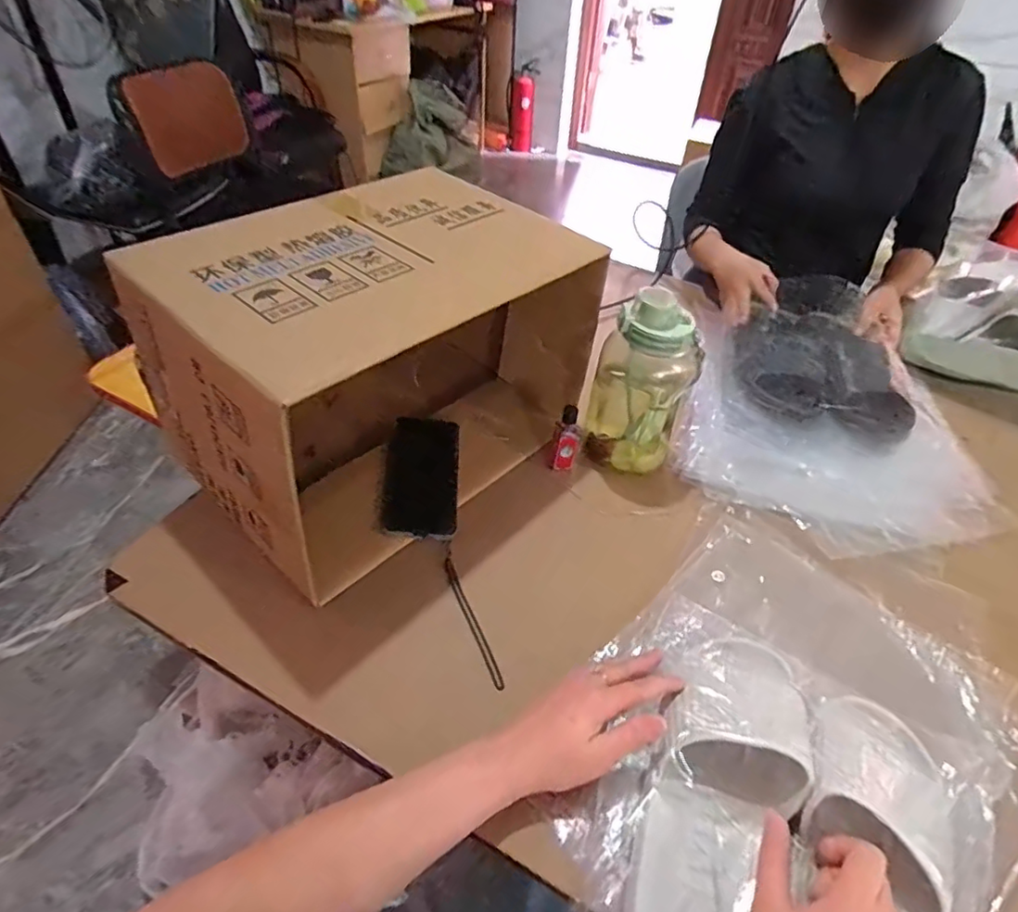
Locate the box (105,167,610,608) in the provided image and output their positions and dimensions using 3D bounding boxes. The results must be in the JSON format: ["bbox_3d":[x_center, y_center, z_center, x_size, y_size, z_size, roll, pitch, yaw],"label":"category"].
[{"bbox_3d":[-0.129,-0.117,0.662,0.287,0.255,0.438,36,52,27],"label":"box"}]

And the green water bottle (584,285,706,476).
[{"bbox_3d":[0.156,-0.085,0.686,0.106,0.208,0.091,17,45,11],"label":"green water bottle"}]

